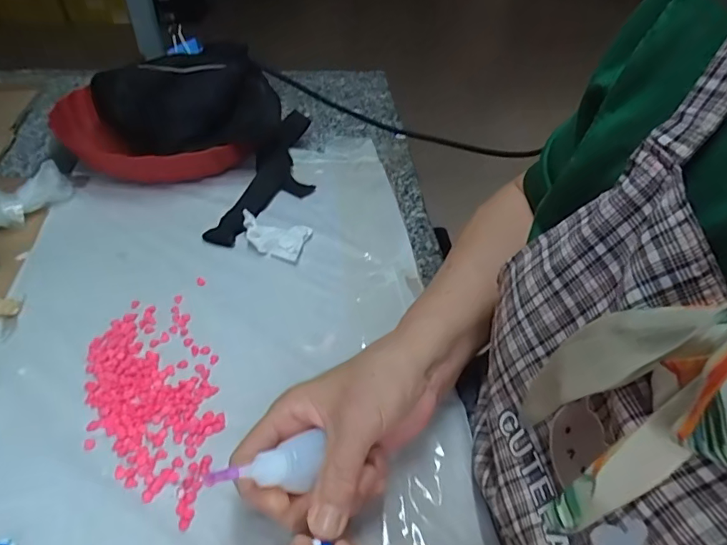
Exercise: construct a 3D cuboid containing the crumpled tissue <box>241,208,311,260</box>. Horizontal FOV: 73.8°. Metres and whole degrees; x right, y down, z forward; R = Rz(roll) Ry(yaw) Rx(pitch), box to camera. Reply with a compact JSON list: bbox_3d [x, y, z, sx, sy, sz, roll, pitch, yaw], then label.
[{"bbox_3d":[-0.087,-0.036,0.460,0.065,0.019,0.041,13,44,9],"label":"crumpled tissue"}]

